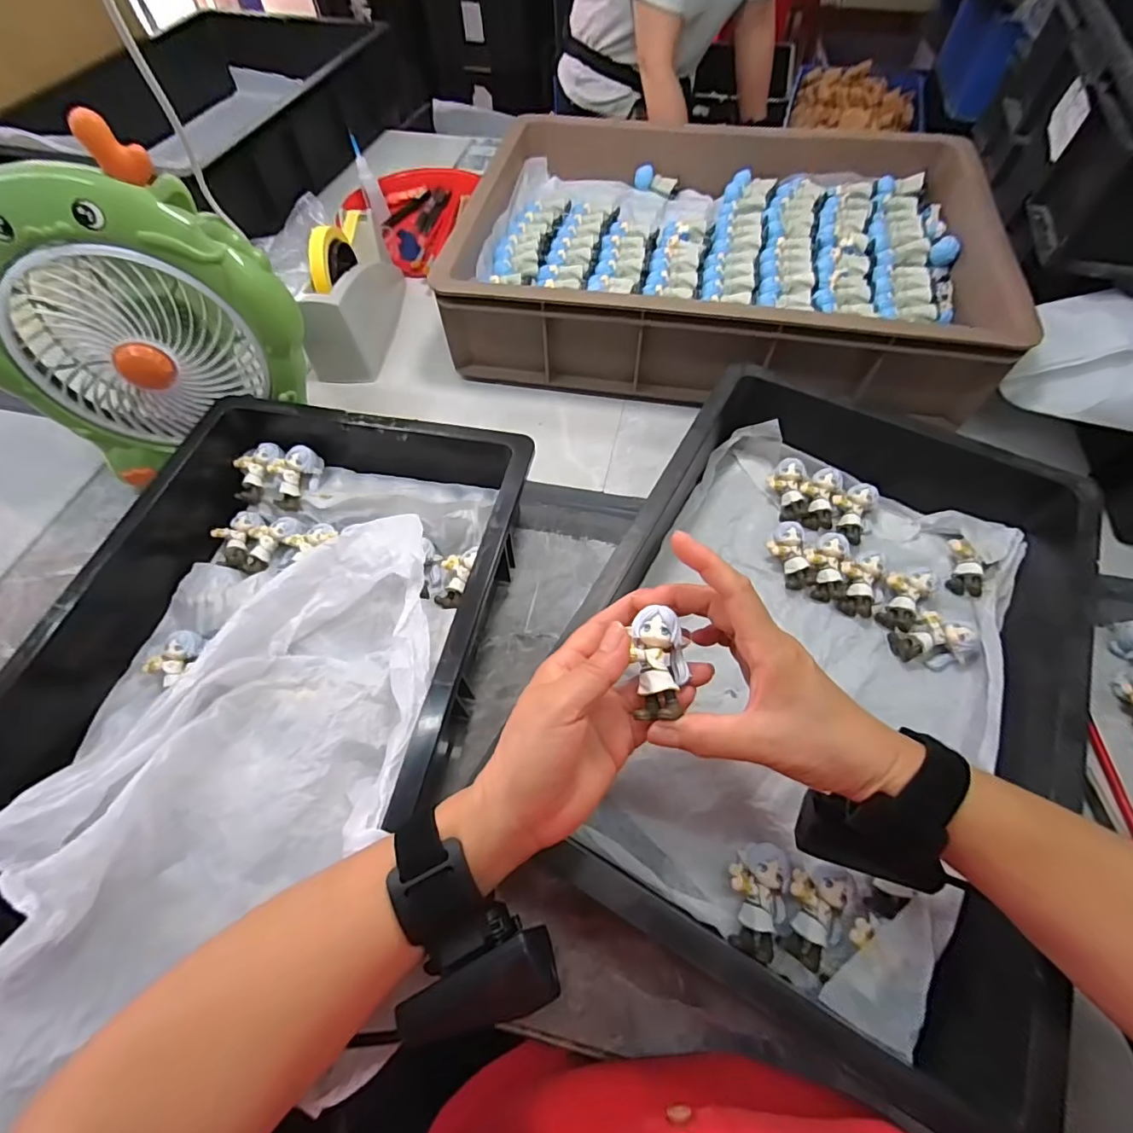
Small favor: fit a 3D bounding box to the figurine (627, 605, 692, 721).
[{"bbox_3d":[0.053,0.054,0.278,0.031,0.020,0.055,1,60,3],"label":"figurine"}]

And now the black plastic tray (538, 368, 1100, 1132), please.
[{"bbox_3d":[0.186,0.056,0.384,0.304,0.097,0.445,26,64,15],"label":"black plastic tray"}]

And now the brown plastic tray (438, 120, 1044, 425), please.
[{"bbox_3d":[0.178,-0.371,0.610,0.564,0.110,0.380,9,61,7],"label":"brown plastic tray"}]

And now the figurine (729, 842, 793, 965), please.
[{"bbox_3d":[0.125,0.214,0.326,0.038,0.022,0.063,6,60,5],"label":"figurine"}]

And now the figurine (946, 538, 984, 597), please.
[{"bbox_3d":[0.351,0.000,0.449,0.026,0.019,0.052,3,76,4],"label":"figurine"}]

